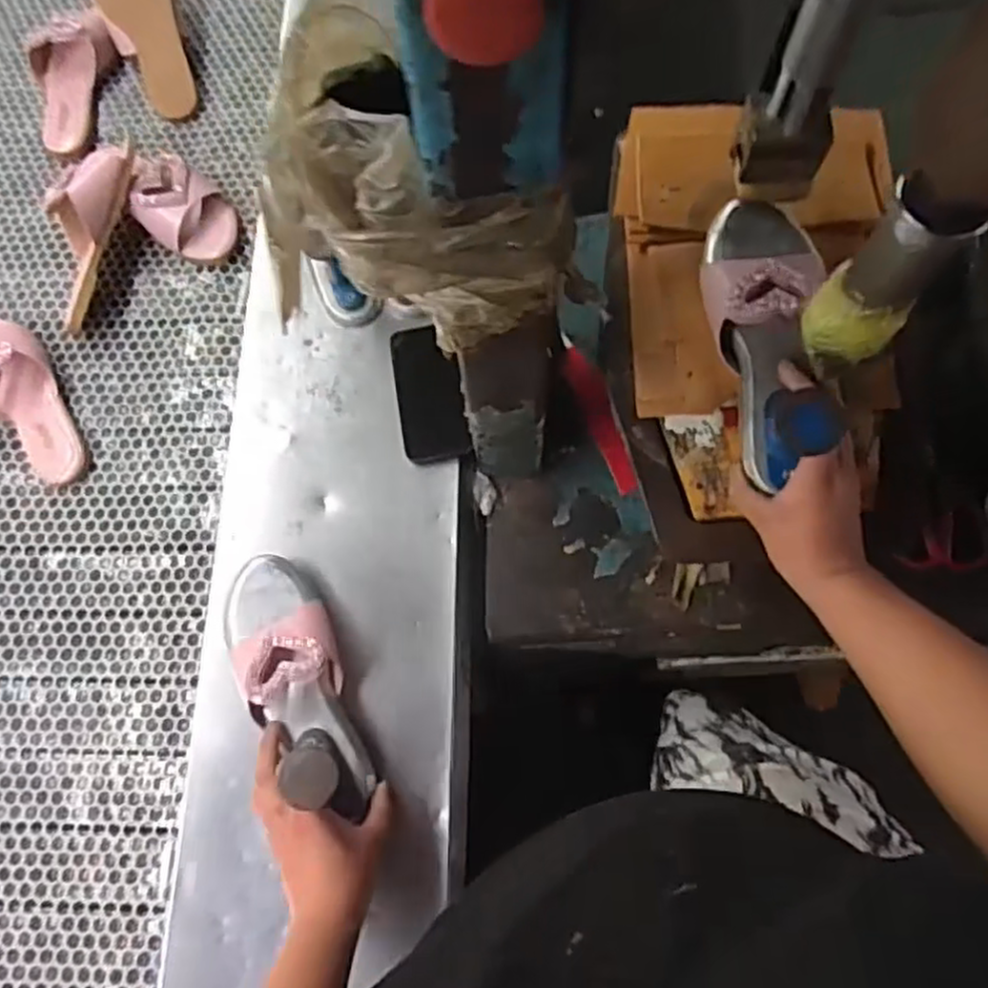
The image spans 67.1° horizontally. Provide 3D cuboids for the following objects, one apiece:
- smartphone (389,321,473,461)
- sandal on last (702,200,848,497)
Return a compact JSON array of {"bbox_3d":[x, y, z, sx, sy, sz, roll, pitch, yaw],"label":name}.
[{"bbox_3d":[-0.067,-0.105,0.773,0.069,0.009,0.147,-11,77,6],"label":"smartphone"},{"bbox_3d":[0.215,-0.124,0.578,0.084,0.075,0.223,-2,71,2],"label":"sandal on last"}]

